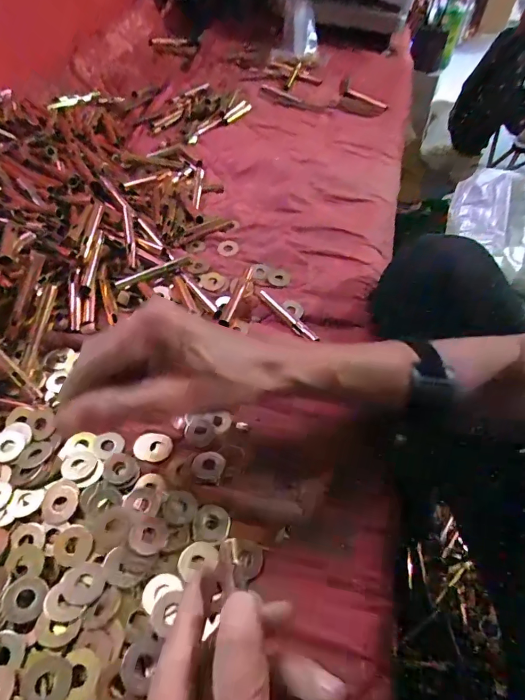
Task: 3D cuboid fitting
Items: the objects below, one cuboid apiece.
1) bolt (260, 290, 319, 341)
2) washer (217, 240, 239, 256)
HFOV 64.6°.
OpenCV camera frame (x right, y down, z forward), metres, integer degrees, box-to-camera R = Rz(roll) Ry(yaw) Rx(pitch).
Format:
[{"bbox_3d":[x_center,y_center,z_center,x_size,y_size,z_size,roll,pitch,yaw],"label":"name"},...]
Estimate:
[{"bbox_3d":[0.026,-0.033,0.417,0.011,0.013,0.084,-28,60,-25],"label":"bolt"},{"bbox_3d":[-0.041,-0.122,0.497,0.024,0.004,0.026,-3,63,6],"label":"washer"}]

